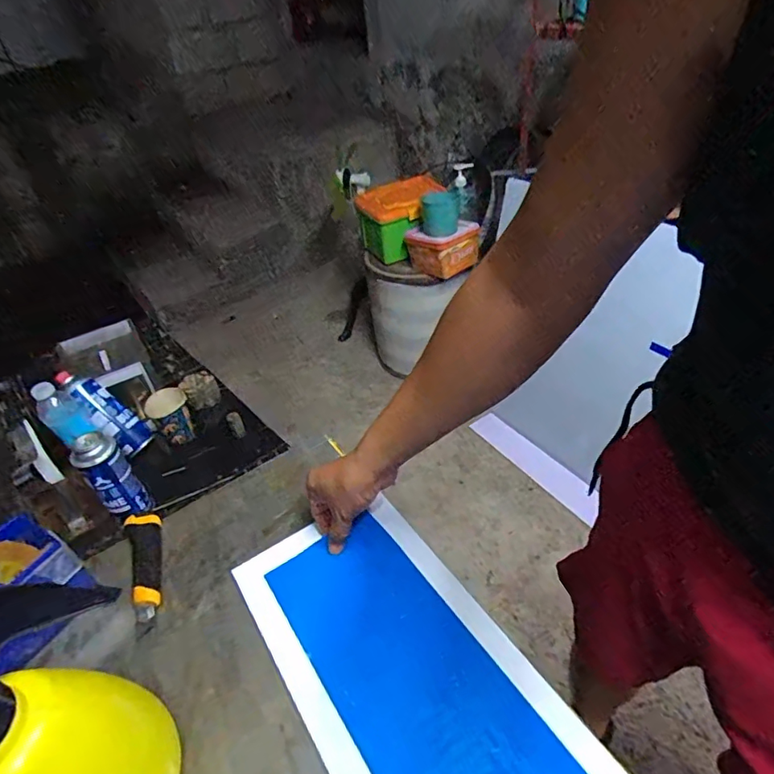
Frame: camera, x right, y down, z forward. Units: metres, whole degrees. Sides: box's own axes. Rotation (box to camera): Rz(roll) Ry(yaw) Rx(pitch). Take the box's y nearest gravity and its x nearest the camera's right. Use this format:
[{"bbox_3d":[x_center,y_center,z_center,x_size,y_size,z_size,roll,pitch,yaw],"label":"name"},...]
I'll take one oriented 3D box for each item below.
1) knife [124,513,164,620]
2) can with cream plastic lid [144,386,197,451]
[{"bbox_3d":[-0.285,0.206,0.605,0.038,0.022,0.136,-20,41,-16],"label":"knife"},{"bbox_3d":[-0.423,0.057,0.998,0.072,0.090,0.081,-14,40,-9],"label":"can with cream plastic lid"}]

